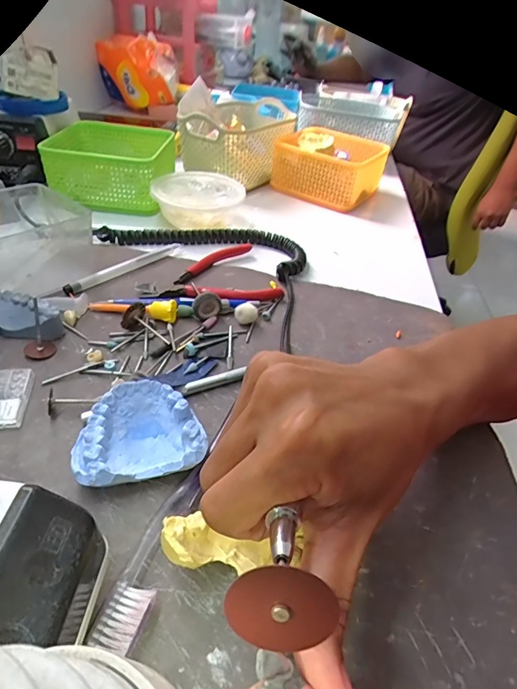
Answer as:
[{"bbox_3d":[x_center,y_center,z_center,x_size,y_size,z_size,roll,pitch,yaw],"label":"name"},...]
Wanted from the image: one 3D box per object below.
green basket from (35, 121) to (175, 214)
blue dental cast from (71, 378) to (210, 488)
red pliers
[{"bbox_3d":[-0.179,-0.228,0.522,0.127,0.061,0.135,8,41,0],"label":"green basket"},{"bbox_3d":[-0.067,0.052,0.238,0.068,0.029,0.056,-6,43,-15],"label":"blue dental cast"},{"bbox_3d":[-0.037,-0.065,0.382,0.107,0.021,0.087,-16,46,-25],"label":"red pliers"}]

